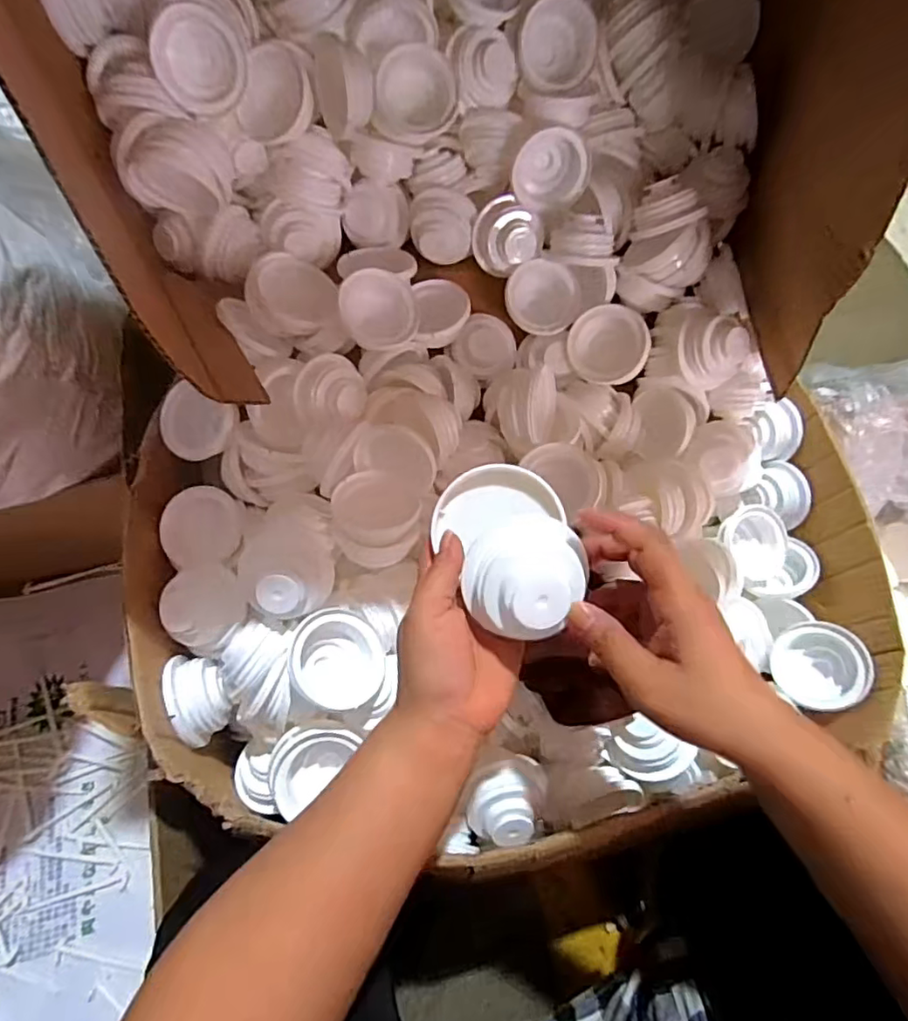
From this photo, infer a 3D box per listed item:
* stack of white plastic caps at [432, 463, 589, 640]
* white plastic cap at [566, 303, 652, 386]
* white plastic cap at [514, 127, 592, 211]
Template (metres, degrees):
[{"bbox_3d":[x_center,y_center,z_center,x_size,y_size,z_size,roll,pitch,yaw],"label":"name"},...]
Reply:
[{"bbox_3d":[0.034,0.019,0.336,0.072,0.041,0.106,-29,71,-15],"label":"stack of white plastic caps"},{"bbox_3d":[0.151,-0.162,0.565,0.075,0.010,0.073,3,100,20],"label":"white plastic cap"},{"bbox_3d":[0.095,-0.331,0.564,0.070,0.066,0.039,14,31,0],"label":"white plastic cap"}]

